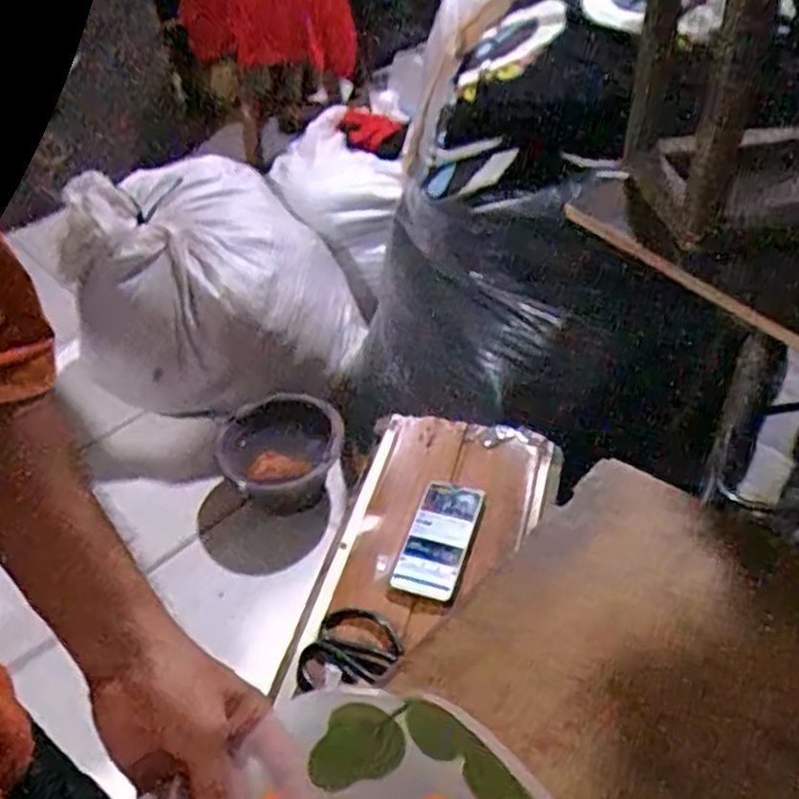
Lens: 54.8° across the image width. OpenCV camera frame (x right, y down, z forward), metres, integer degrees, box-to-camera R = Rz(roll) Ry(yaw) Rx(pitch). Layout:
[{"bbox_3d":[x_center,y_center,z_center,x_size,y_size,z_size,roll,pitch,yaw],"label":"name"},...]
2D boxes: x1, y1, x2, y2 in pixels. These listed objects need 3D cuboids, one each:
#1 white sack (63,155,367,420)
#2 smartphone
[{"bbox_3d":[-0.398,-0.279,1.759,0.607,0.415,0.501,0,45,3],"label":"white sack"},{"bbox_3d":[0.047,0.157,0.896,0.074,0.006,0.156,13,47,15],"label":"smartphone"}]

